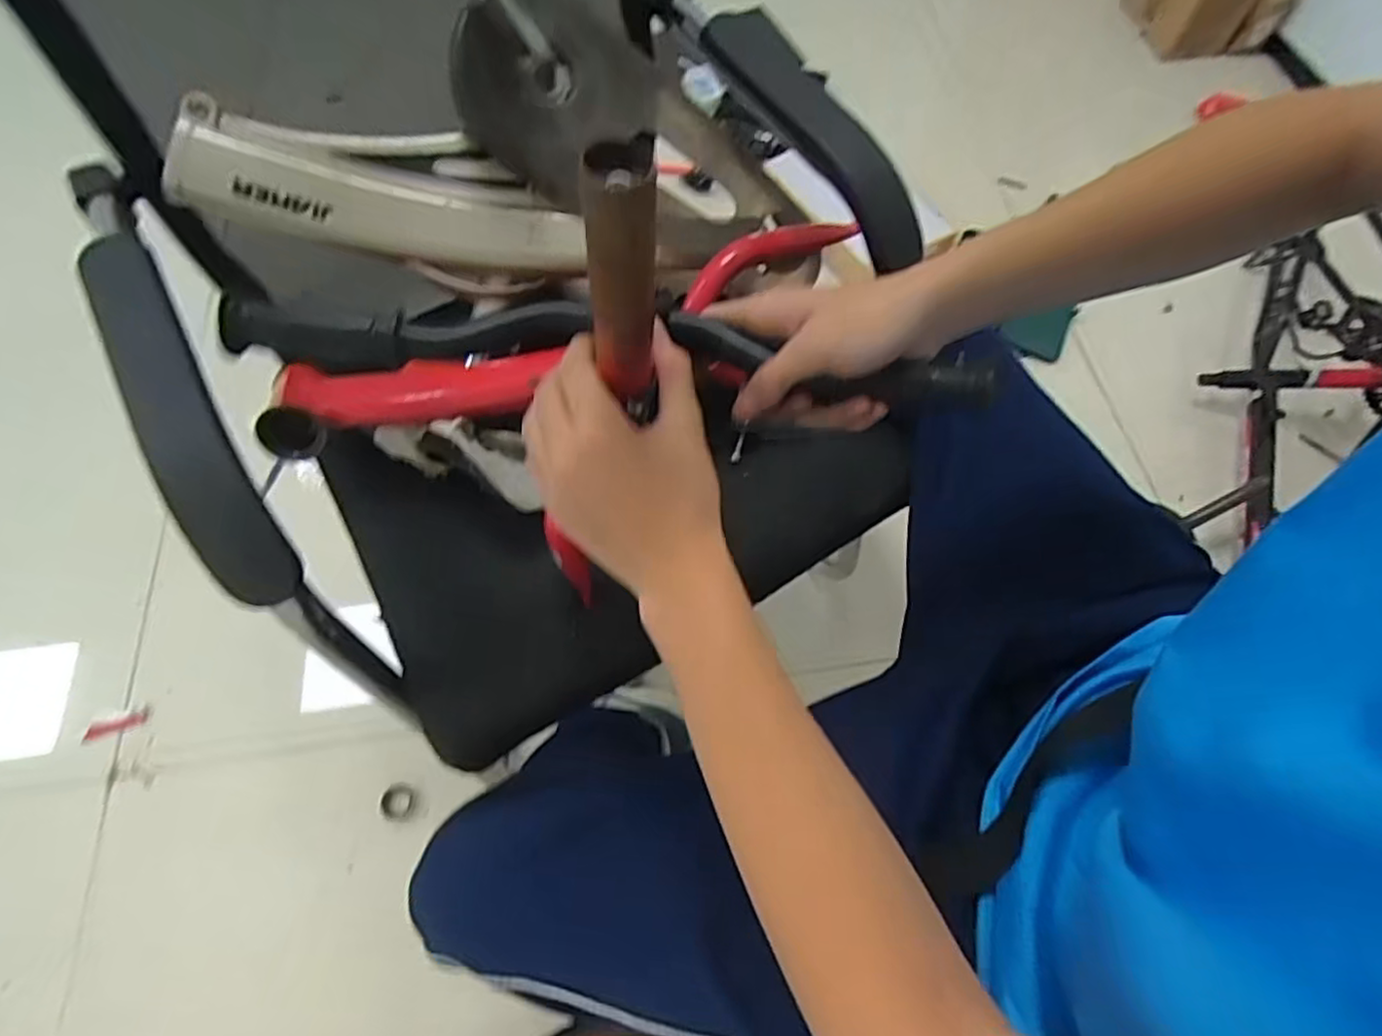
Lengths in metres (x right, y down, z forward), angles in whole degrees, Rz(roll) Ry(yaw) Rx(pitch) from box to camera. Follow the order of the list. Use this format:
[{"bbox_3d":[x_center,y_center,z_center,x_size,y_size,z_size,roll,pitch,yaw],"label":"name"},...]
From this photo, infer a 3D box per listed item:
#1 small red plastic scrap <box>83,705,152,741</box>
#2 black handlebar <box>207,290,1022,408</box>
[{"bbox_3d":[-0.793,0.287,0.945,0.078,0.012,0.019,-19,64,-24],"label":"small red plastic scrap"},{"bbox_3d":[-0.035,-0.099,0.376,0.402,0.042,0.055,4,64,-2],"label":"black handlebar"}]

